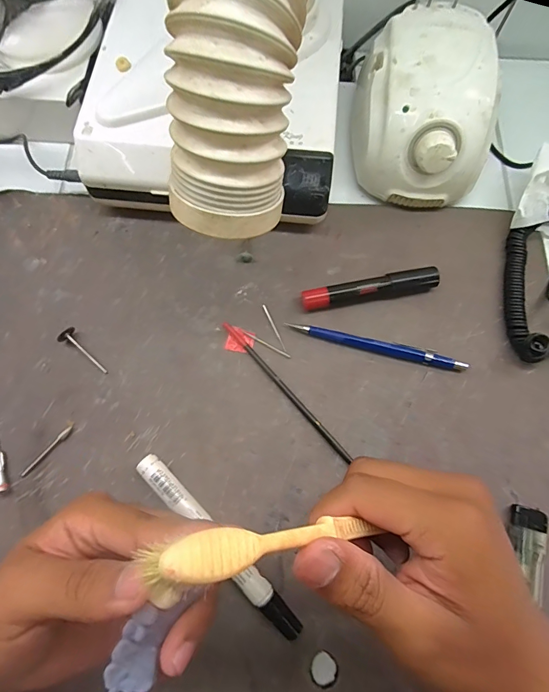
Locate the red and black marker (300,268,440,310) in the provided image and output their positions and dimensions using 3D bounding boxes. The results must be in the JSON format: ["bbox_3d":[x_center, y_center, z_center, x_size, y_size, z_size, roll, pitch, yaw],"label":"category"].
[{"bbox_3d":[0.076,-0.043,0.310,0.108,0.017,0.017,-11,73,-4],"label":"red and black marker"}]

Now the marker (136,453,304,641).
[{"bbox_3d":[-0.037,0.128,0.255,0.143,0.017,0.014,43,77,12],"label":"marker"}]

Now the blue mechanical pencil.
[{"bbox_3d":[0.078,-0.001,0.301,0.134,0.008,0.012,14,73,4],"label":"blue mechanical pencil"}]

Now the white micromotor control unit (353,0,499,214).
[{"bbox_3d":[0.120,-0.192,0.324,0.105,0.079,0.133,0,73,0],"label":"white micromotor control unit"}]

